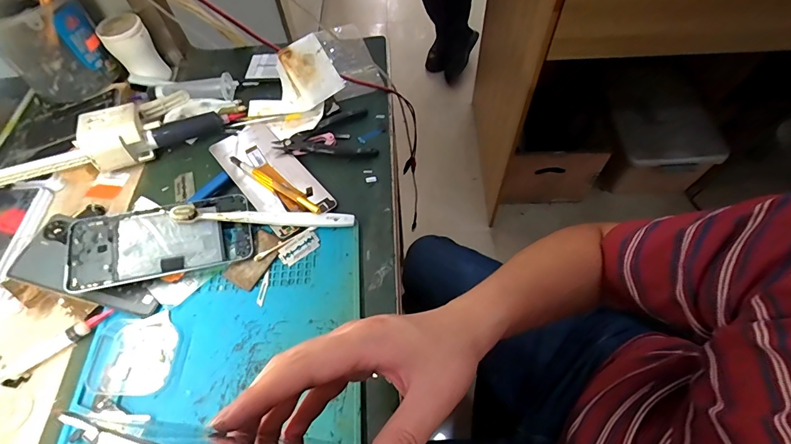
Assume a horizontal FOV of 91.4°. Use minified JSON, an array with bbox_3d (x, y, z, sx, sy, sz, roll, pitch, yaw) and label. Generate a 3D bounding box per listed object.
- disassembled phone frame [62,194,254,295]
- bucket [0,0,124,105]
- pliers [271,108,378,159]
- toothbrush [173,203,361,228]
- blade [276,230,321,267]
[{"bbox_3d":[-0.235,0.020,0.390,0.168,0.010,0.075,-12,66,-14],"label":"disassembled phone frame"},{"bbox_3d":[-0.439,-0.235,0.488,0.113,0.114,0.109,-38,64,-18],"label":"bucket"},{"bbox_3d":[-0.086,-0.102,0.464,0.114,0.012,0.074,-14,59,-5],"label":"pliers"},{"bbox_3d":[-0.135,-0.004,0.400,0.182,0.023,0.017,0,59,4],"label":"toothbrush"},{"bbox_3d":[-0.099,0.026,0.397,0.042,0.004,0.023,-35,74,-13],"label":"blade"}]

